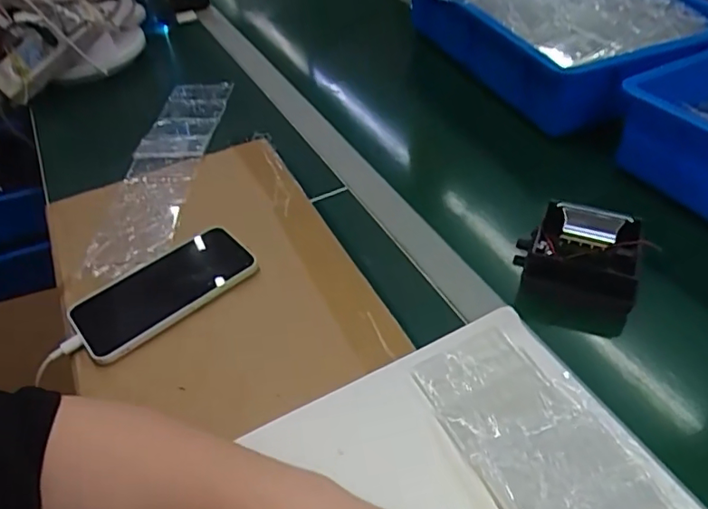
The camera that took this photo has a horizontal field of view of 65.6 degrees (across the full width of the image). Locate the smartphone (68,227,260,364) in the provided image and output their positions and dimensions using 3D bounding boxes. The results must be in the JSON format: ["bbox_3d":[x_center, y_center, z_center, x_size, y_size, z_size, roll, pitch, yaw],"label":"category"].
[{"bbox_3d":[-0.171,0.033,0.500,0.162,0.016,0.087,-33,50,-19],"label":"smartphone"}]

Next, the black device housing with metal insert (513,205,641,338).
[{"bbox_3d":[0.197,0.010,0.488,0.094,0.055,0.114,13,47,17],"label":"black device housing with metal insert"}]

